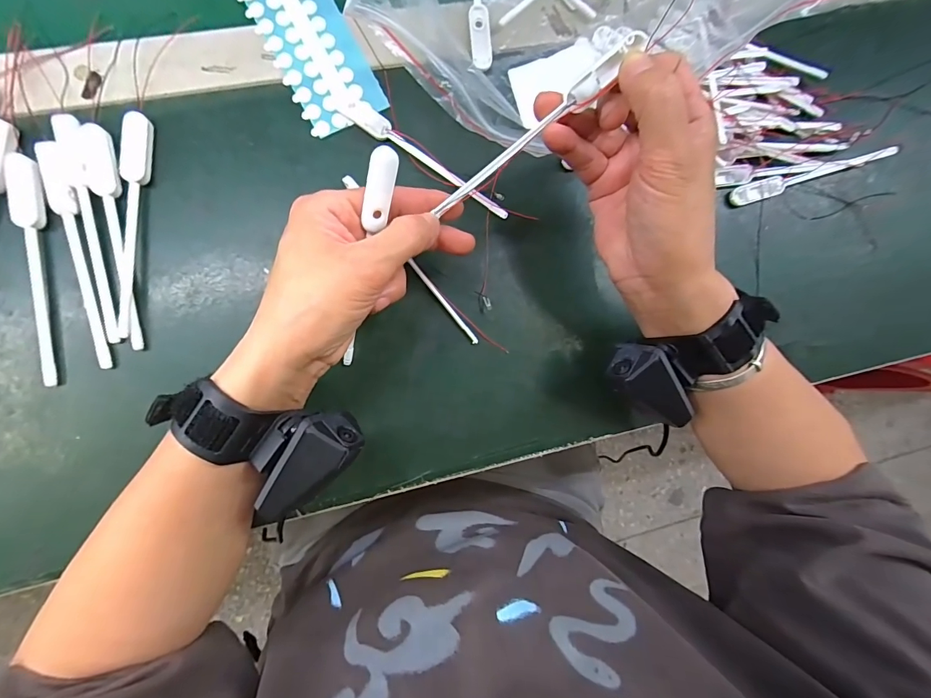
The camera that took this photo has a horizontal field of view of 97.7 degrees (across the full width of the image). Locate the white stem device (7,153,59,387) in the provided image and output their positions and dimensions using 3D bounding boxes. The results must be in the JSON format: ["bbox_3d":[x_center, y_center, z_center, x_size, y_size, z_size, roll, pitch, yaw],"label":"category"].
[{"bbox_3d":[-0.274,-0.049,0.259,0.019,0.009,0.143,-2,90,-7],"label":"white stem device"}]

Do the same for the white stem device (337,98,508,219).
[{"bbox_3d":[-0.028,-0.138,0.293,0.141,0.007,0.017,33,86,-6],"label":"white stem device"}]

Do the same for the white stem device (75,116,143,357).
[{"bbox_3d":[-0.226,-0.073,0.265,0.018,0.007,0.145,-11,91,-7],"label":"white stem device"}]

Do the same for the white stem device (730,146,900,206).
[{"bbox_3d":[0.282,-0.141,0.328,0.143,0.010,0.015,-17,92,-7],"label":"white stem device"}]

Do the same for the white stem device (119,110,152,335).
[{"bbox_3d":[-0.220,-0.081,0.267,0.014,0.009,0.143,5,89,-7],"label":"white stem device"}]

